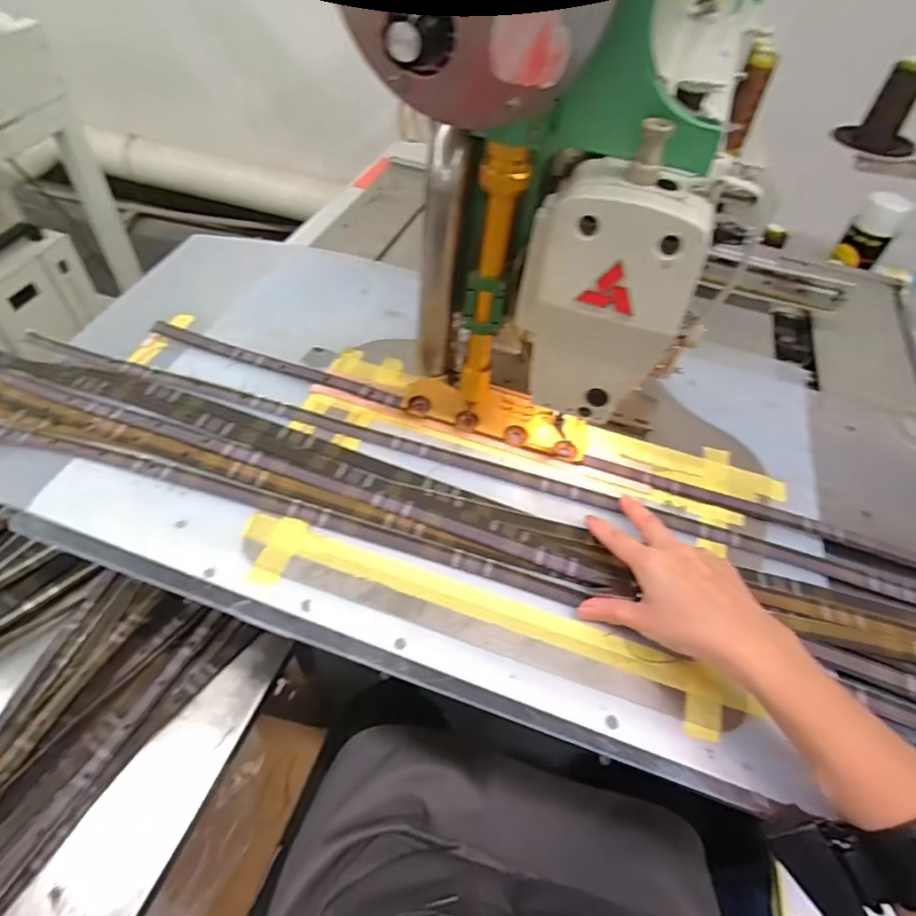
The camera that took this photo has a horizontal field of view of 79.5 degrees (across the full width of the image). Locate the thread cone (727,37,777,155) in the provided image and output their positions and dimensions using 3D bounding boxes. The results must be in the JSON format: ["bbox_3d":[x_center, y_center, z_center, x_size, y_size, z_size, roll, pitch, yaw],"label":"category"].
[{"bbox_3d":[0.405,-0.508,0.770,0.045,0.140,0.040,11,25,5],"label":"thread cone"}]

